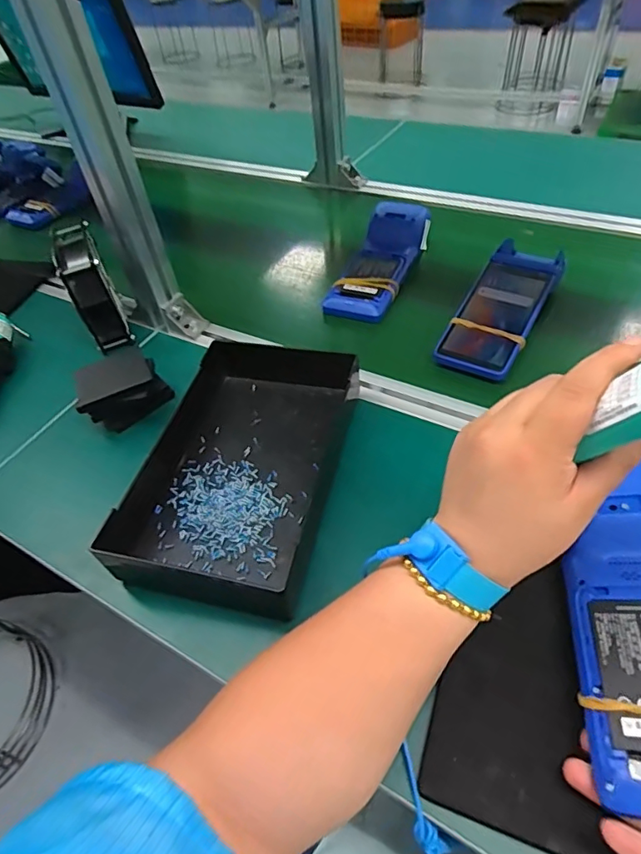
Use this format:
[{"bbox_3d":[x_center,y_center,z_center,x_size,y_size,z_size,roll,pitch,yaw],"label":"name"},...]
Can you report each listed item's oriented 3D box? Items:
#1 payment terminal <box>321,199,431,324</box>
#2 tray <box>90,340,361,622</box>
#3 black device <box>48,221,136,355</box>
[{"bbox_3d":[0.079,-0.225,0.690,0.088,0.056,0.222,14,52,19],"label":"payment terminal"},{"bbox_3d":[-0.071,0.027,0.476,0.161,0.063,0.267,8,50,14],"label":"tray"},{"bbox_3d":[-0.287,-0.177,0.650,0.055,0.112,0.133,-26,50,-16],"label":"black device"}]

